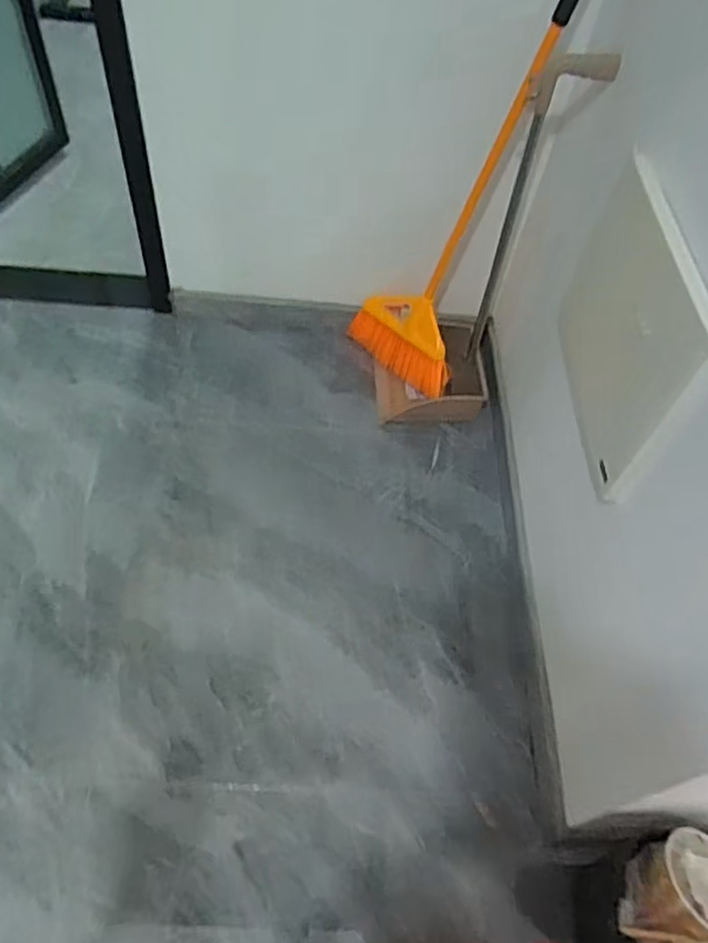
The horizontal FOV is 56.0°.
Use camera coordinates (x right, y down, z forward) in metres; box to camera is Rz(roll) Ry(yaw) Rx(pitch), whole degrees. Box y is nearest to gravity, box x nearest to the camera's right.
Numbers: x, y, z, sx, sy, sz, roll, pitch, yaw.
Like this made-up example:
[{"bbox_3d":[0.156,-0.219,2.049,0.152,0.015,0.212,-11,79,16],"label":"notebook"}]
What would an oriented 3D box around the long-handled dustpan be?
[{"bbox_3d":[0.248,-0.445,1.395,0.329,0.806,0.213,-7,57,-12],"label":"long-handled dustpan"}]

